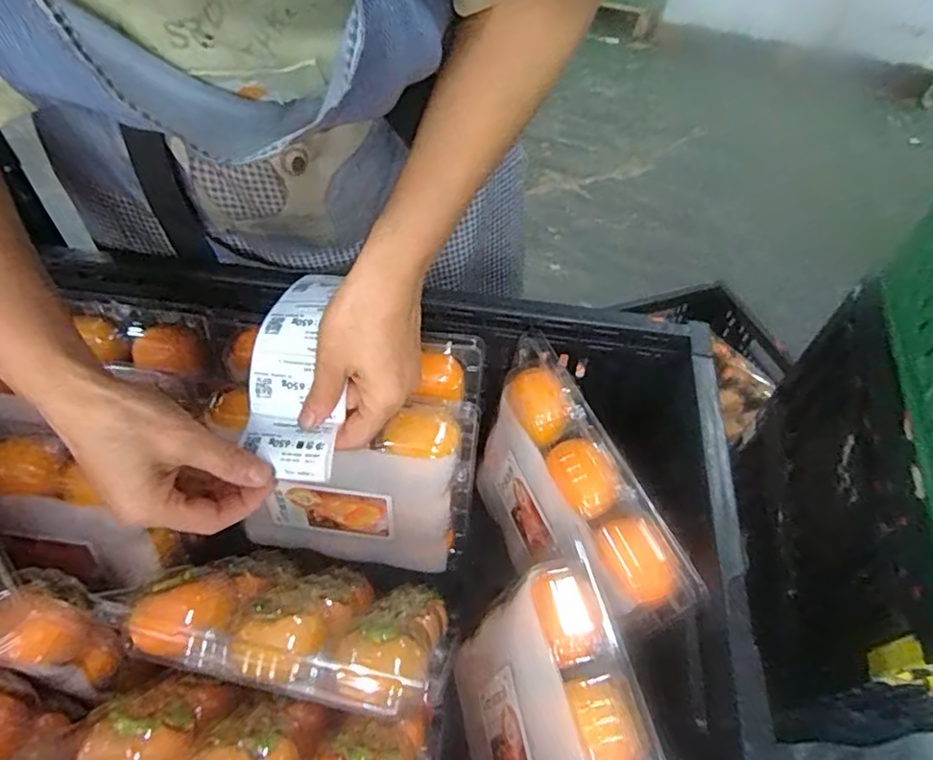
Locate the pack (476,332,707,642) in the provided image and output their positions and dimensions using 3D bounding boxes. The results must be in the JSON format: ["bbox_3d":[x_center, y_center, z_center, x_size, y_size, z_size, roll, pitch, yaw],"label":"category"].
[{"bbox_3d":[0.068,0.093,0.417,0.052,0.154,0.198,-20,55,-16],"label":"pack"}]

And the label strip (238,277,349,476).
[{"bbox_3d":[-0.111,-0.007,0.372,0.060,0.025,0.142,-2,73,-3],"label":"label strip"}]

